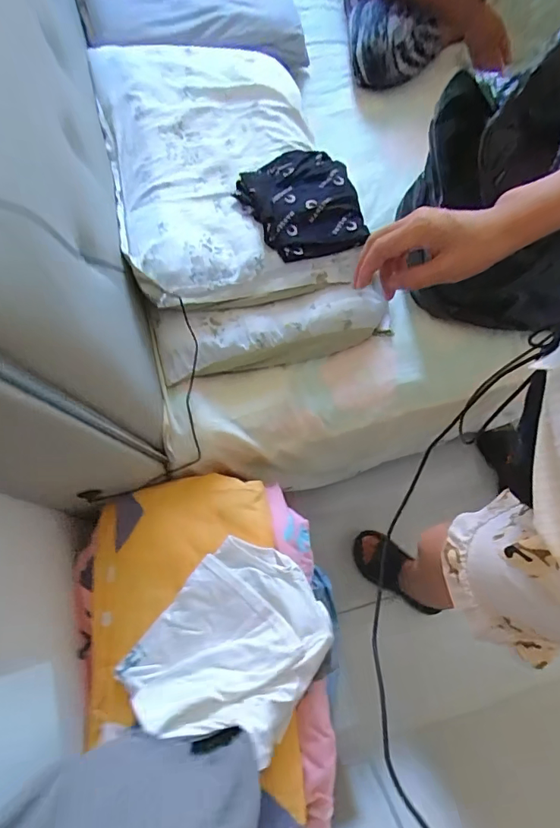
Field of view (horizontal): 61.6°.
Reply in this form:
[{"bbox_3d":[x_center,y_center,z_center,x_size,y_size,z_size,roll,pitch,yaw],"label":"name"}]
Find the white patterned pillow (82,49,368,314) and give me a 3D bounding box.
[{"bbox_3d":[-0.111,-0.502,0.881,0.395,0.135,0.633,-14,70,-4],"label":"white patterned pillow"}]

